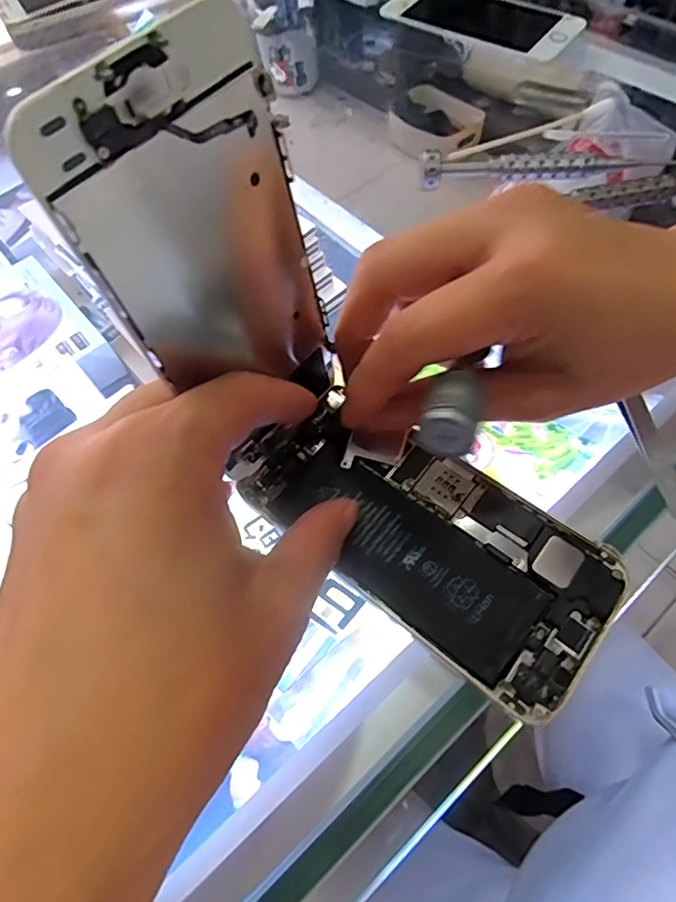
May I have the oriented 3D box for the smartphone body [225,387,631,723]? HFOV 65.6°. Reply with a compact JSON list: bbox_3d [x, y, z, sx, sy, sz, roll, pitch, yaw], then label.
[{"bbox_3d":[0.025,0.025,0.175,0.125,0.009,0.057,32,68,20],"label":"smartphone body"}]

